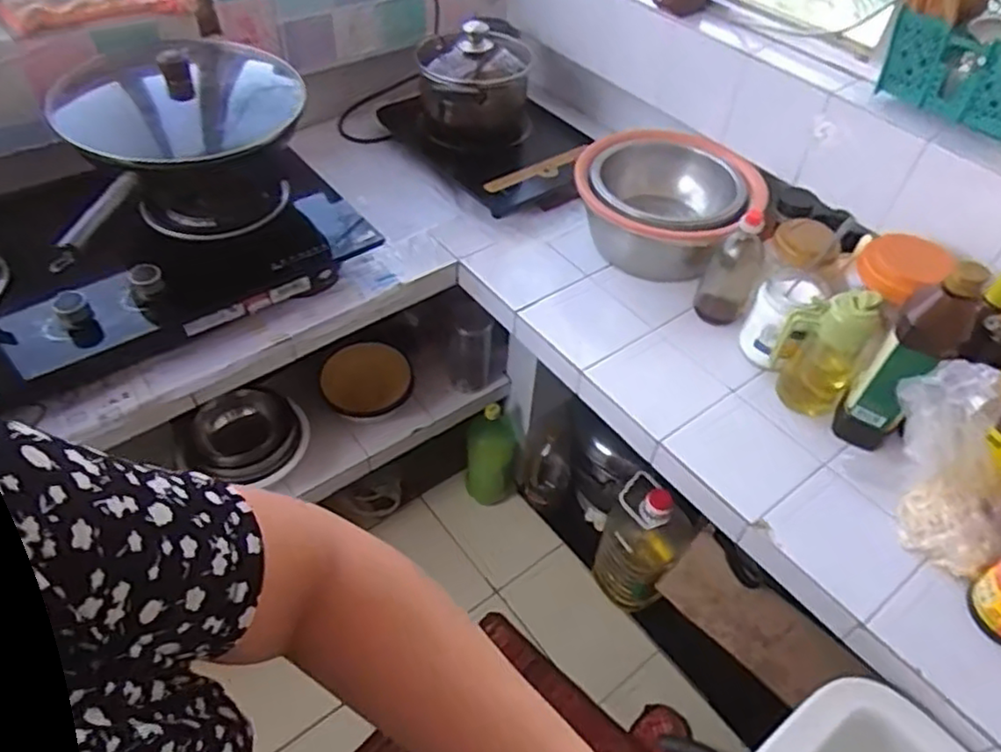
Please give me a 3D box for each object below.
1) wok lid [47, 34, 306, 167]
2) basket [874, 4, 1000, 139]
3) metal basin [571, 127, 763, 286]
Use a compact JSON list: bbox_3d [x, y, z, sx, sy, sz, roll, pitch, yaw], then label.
[{"bbox_3d":[-0.444,-0.402,0.961,0.349,0.085,0.307,37,56,26],"label":"wok lid"},{"bbox_3d":[0.577,-0.396,0.821,0.070,0.166,0.186,-30,56,-26],"label":"basket"},{"bbox_3d":[0.274,-0.280,1.125,0.270,0.157,0.270,2,48,-2],"label":"metal basin"}]

